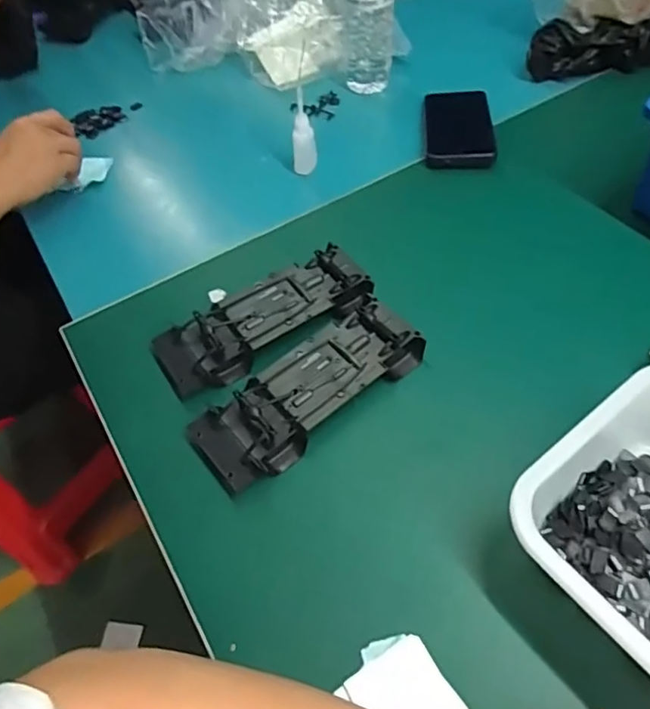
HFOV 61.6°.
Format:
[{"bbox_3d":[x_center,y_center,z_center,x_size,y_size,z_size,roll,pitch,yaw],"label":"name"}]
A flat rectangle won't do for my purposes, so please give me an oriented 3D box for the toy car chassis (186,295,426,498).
[{"bbox_3d":[-0.011,0.025,0.433,0.194,0.025,0.074,-37,61,-19],"label":"toy car chassis"}]

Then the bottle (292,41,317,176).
[{"bbox_3d":[-0.027,-0.264,0.608,0.027,0.133,0.035,-7,56,-1],"label":"bottle"}]

